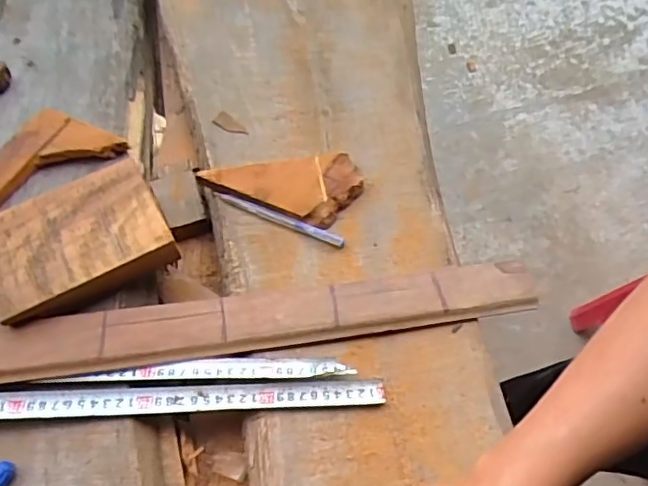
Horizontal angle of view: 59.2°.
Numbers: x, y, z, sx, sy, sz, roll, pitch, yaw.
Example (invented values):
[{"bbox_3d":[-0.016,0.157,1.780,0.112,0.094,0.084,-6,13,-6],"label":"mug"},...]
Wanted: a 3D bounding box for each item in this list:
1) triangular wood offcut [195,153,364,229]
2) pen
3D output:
[{"bbox_3d":[-0.039,-0.067,0.579,0.148,0.024,0.082,19,62,6],"label":"triangular wood offcut"},{"bbox_3d":[-0.043,-0.025,0.559,0.133,0.013,0.010,19,62,7],"label":"pen"}]

